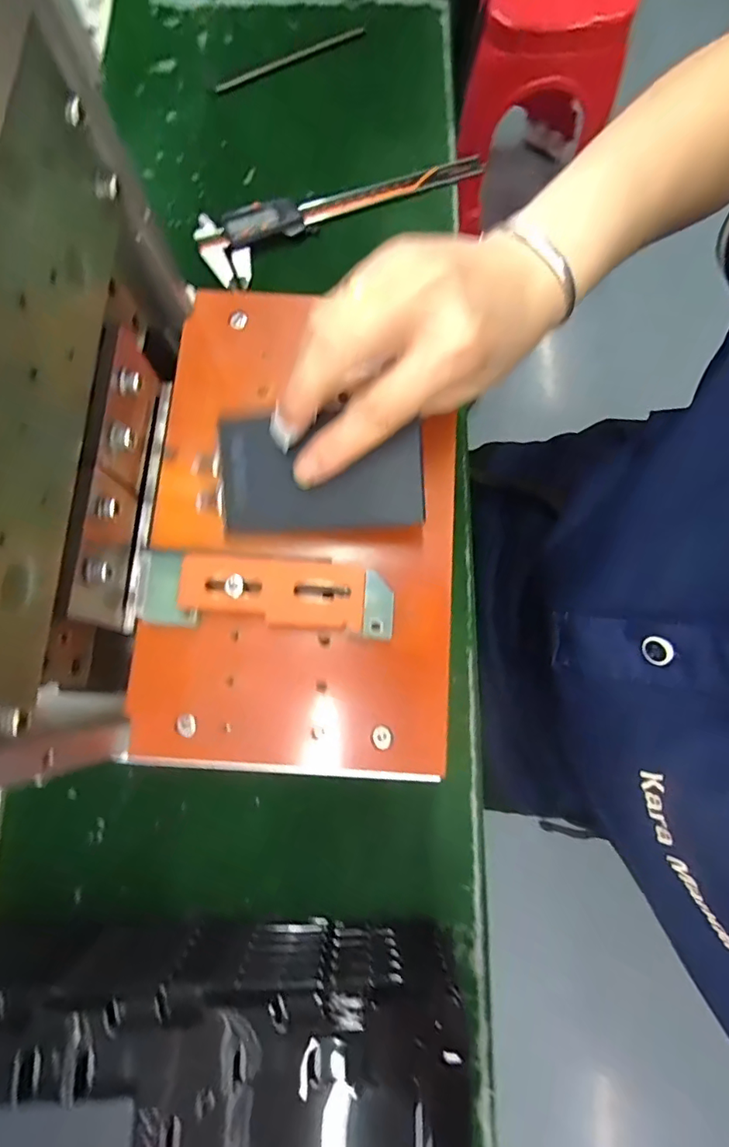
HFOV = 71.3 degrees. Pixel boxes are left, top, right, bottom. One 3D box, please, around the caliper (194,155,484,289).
[{"bbox_3d":[-0.014,-0.289,0.398,0.234,0.016,0.059,-24,79,-5],"label":"caliper"}]

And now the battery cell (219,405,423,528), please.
[{"bbox_3d":[-0.020,-0.045,0.223,0.090,0.010,0.049,-1,98,4],"label":"battery cell"}]

